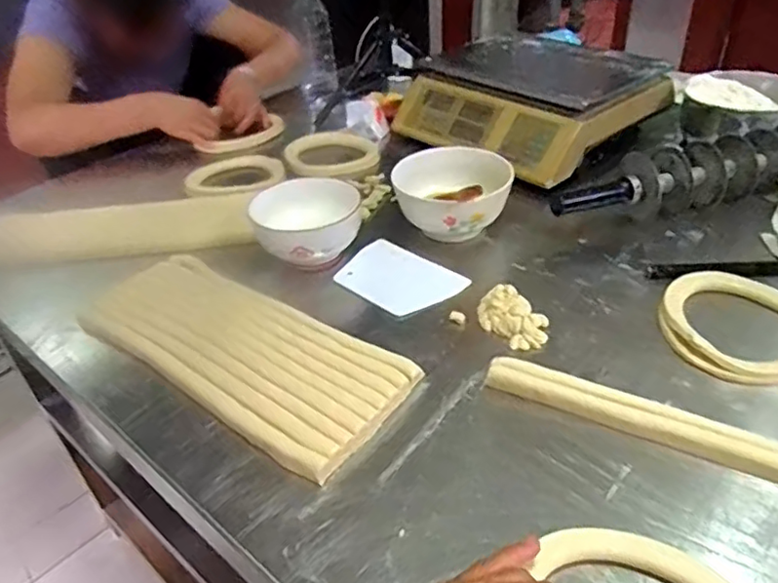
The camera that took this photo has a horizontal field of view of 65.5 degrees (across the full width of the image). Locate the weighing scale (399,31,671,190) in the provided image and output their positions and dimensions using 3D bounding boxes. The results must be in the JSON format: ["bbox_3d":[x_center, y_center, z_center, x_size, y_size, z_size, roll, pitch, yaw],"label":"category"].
[{"bbox_3d":[0.217,-0.324,1.008,0.351,0.102,0.351,-28,43,-30],"label":"weighing scale"}]

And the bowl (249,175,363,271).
[{"bbox_3d":[-0.101,-0.080,0.747,0.129,0.078,0.115,-7,36,-6],"label":"bowl"}]

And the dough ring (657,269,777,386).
[{"bbox_3d":[0.345,0.035,0.593,0.152,0.022,0.144,-2,36,1],"label":"dough ring"}]

